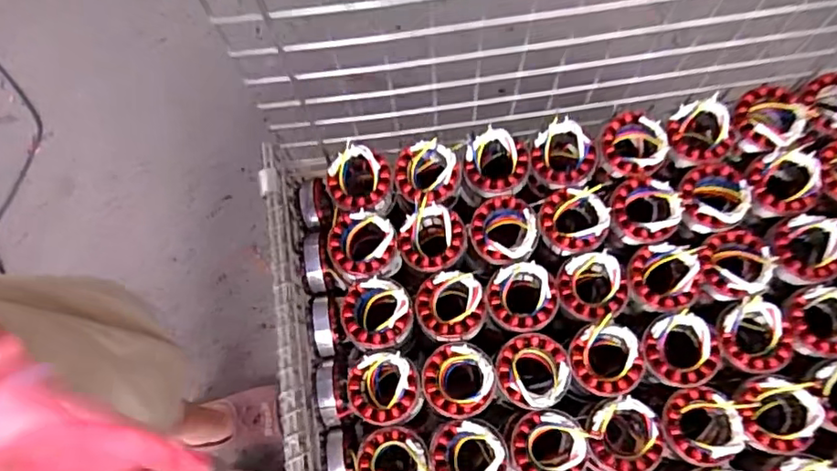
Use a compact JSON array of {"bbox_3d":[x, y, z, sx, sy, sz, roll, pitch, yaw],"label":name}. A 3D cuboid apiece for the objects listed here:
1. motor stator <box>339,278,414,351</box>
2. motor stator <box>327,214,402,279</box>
[{"bbox_3d":[-0.051,0.099,0.733,0.087,0.048,0.084,1,75,2],"label":"motor stator"},{"bbox_3d":[-0.072,0.017,0.757,0.095,0.051,0.082,-8,75,0],"label":"motor stator"}]

